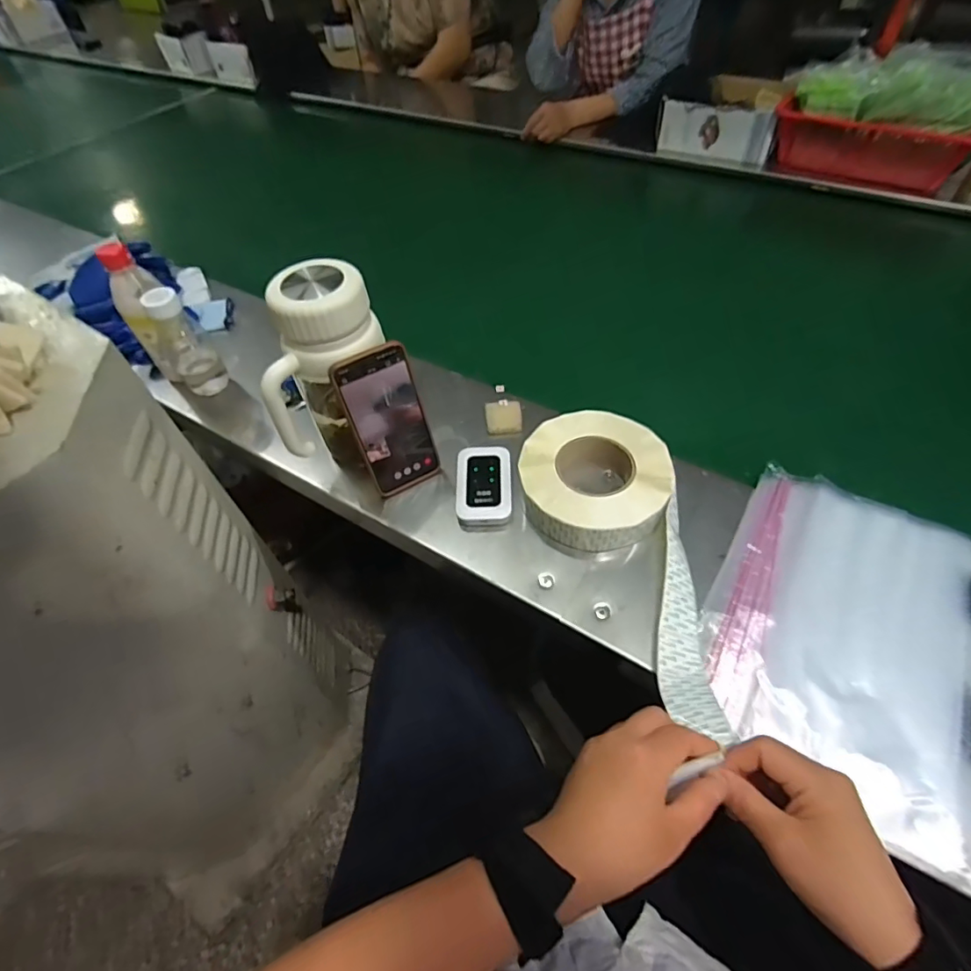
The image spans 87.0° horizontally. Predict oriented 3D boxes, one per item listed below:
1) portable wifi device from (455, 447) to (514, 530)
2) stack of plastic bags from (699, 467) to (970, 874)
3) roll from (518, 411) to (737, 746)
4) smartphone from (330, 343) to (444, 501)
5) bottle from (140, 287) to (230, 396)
[{"bbox_3d":[-0.002,-0.001,0.557,0.058,0.014,0.098,-2,53,2],"label":"portable wifi device"},{"bbox_3d":[0.310,0.117,0.446,0.196,0.016,0.290,23,58,19],"label":"stack of plastic bags"},{"bbox_3d":[0.141,0.055,0.485,0.154,0.057,0.325,-16,58,-8],"label":"roll"},{"bbox_3d":[-0.095,-0.065,0.532,0.085,0.161,0.015,-27,41,-16],"label":"smartphone"},{"bbox_3d":[-0.384,-0.180,0.646,0.063,0.145,0.068,-30,57,-17],"label":"bottle"}]

